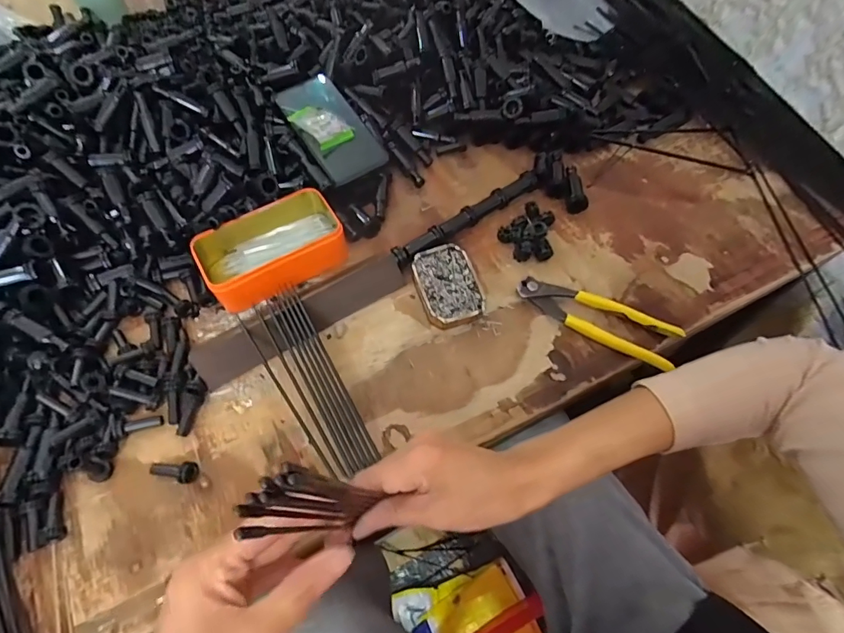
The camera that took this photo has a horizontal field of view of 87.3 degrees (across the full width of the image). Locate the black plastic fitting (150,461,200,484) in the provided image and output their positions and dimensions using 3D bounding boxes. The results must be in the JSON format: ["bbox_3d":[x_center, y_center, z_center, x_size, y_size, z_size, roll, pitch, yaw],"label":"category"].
[{"bbox_3d":[-0.214,0.132,0.383,0.040,0.017,0.018,14,62,6],"label":"black plastic fitting"}]

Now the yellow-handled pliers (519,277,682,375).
[{"bbox_3d":[0.177,-0.003,0.449,0.158,0.023,0.047,29,65,13],"label":"yellow-handled pliers"}]

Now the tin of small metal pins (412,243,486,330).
[{"bbox_3d":[0.027,-0.031,0.463,0.062,0.021,0.091,-14,63,-9],"label":"tin of small metal pins"}]

